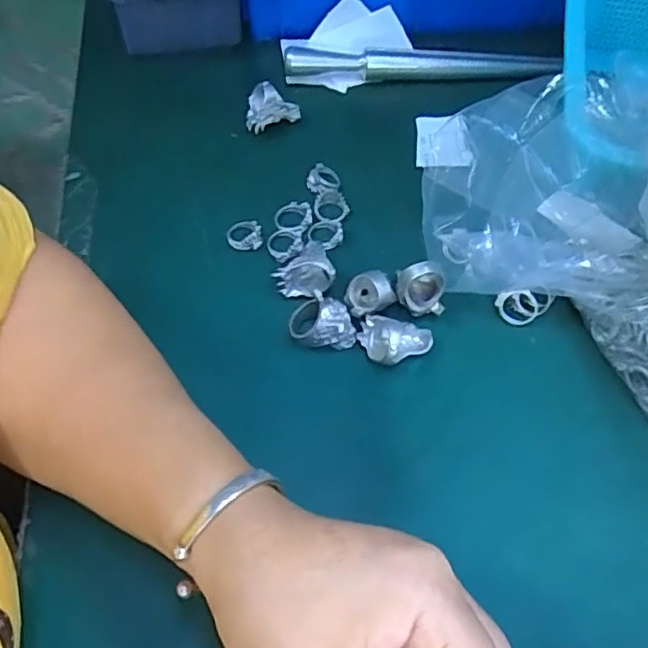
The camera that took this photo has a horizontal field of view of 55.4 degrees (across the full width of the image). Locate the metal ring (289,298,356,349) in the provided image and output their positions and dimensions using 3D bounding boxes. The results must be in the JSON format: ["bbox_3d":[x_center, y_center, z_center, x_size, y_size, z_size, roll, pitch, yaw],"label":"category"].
[{"bbox_3d":[-0.001,-0.003,0.340,0.036,0.023,0.024,5,57,0],"label":"metal ring"}]

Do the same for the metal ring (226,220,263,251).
[{"bbox_3d":[-0.050,-0.056,0.385,0.021,0.006,0.019,0,57,-3],"label":"metal ring"}]

